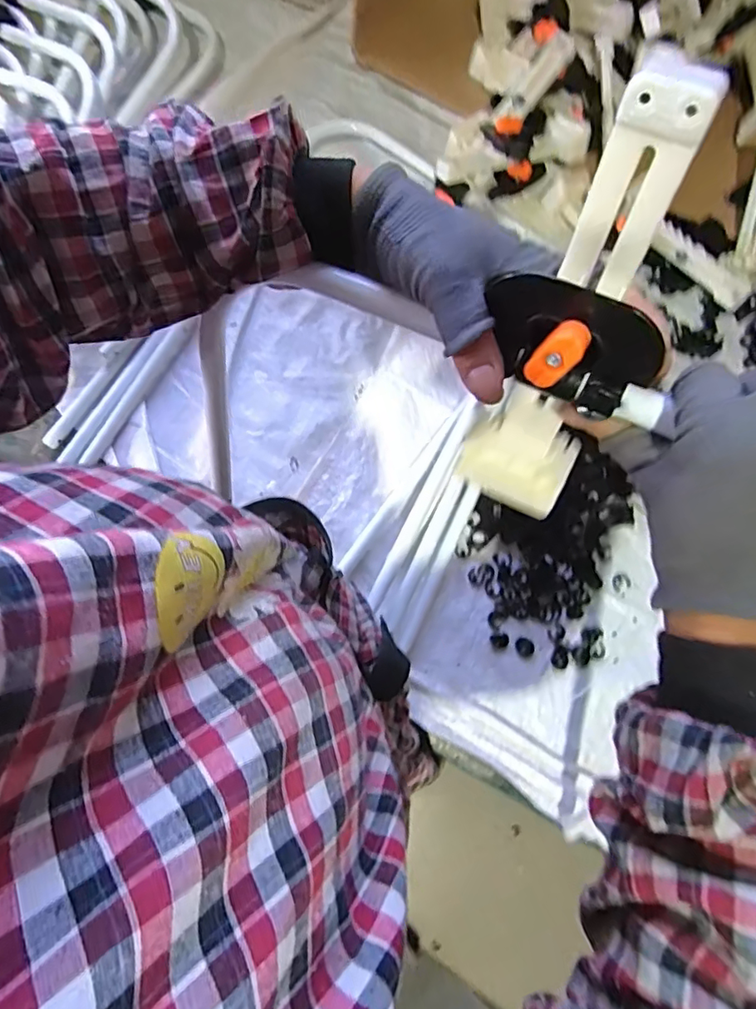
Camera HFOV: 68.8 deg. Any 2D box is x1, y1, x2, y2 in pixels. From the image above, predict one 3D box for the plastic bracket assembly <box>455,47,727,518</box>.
[{"bbox_3d":[0.090,-0.070,0.248,0.075,0.200,0.046,17,51,6],"label":"plastic bracket assembly"}]

